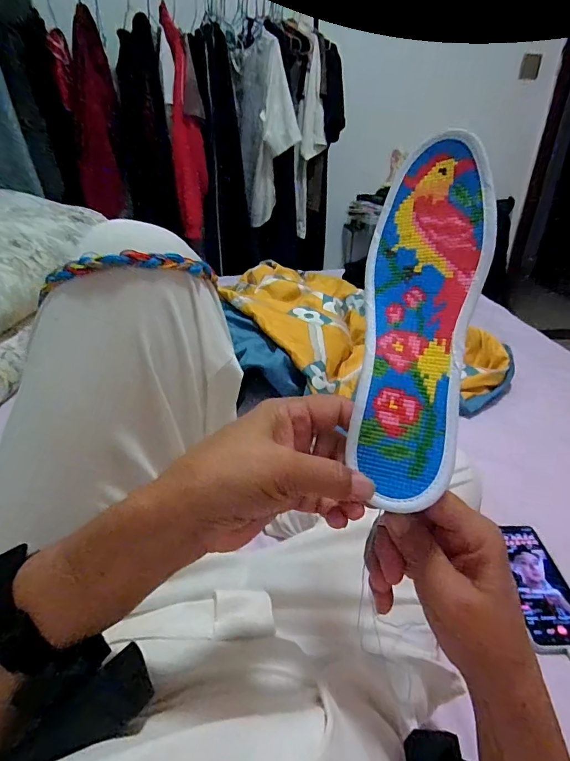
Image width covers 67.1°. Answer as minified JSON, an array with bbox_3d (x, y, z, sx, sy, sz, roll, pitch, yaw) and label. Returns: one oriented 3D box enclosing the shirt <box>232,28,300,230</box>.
[{"bbox_3d":[-0.078,-0.911,1.617,0.313,0.571,0.107,12,31,19],"label":"shirt"}]

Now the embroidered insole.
[{"bbox_3d":[0.080,-0.043,0.267,0.074,0.231,0.016,10,-13,26],"label":"embroidered insole"}]

